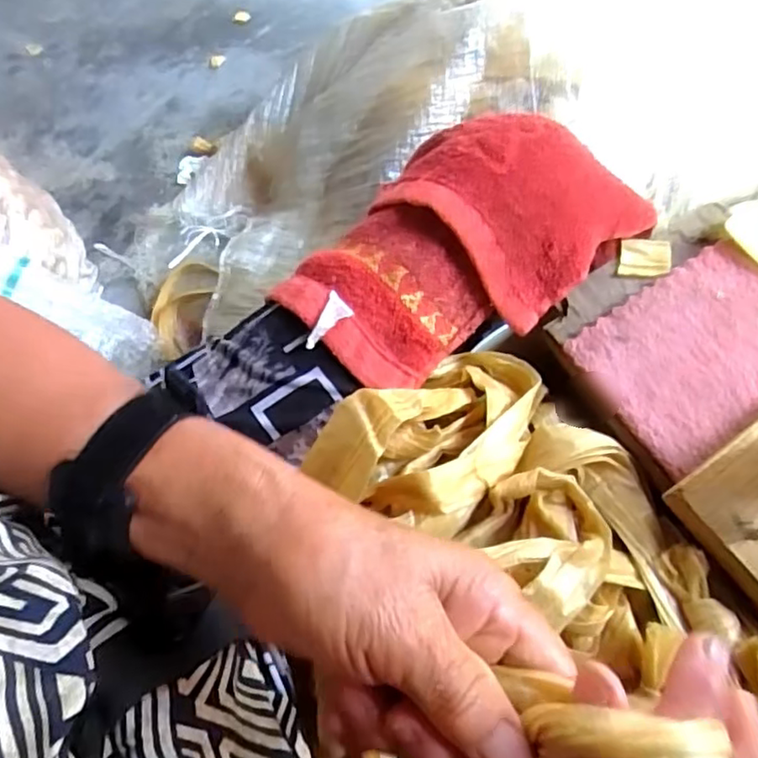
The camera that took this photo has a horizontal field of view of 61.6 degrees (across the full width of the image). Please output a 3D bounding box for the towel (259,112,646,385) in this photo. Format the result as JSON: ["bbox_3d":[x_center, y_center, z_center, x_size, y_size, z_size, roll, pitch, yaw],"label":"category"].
[{"bbox_3d":[0.056,-0.083,0.375,0.218,0.061,0.115,-40,75,-13],"label":"towel"}]

